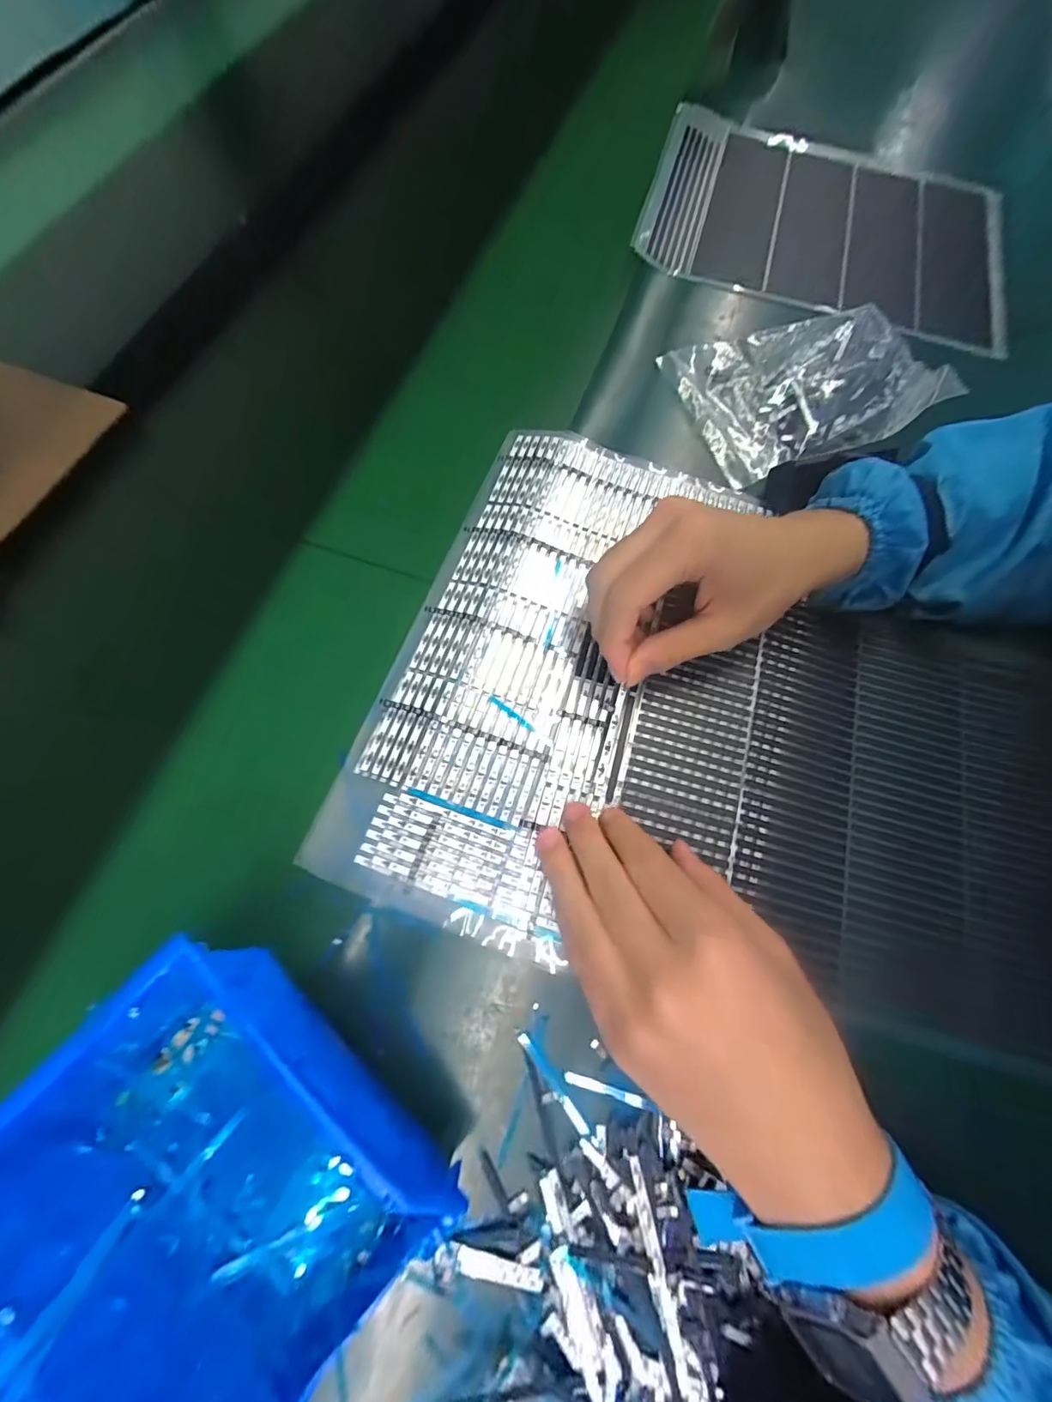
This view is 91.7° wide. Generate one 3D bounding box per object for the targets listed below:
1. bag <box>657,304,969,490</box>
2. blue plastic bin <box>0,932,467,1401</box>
[{"bbox_3d":[0.205,-0.232,0.371,0.182,0.019,0.121,-20,72,-8],"label":"bag"},{"bbox_3d":[-0.108,0.174,0.187,0.138,0.075,0.106,41,74,8],"label":"blue plastic bin"}]

